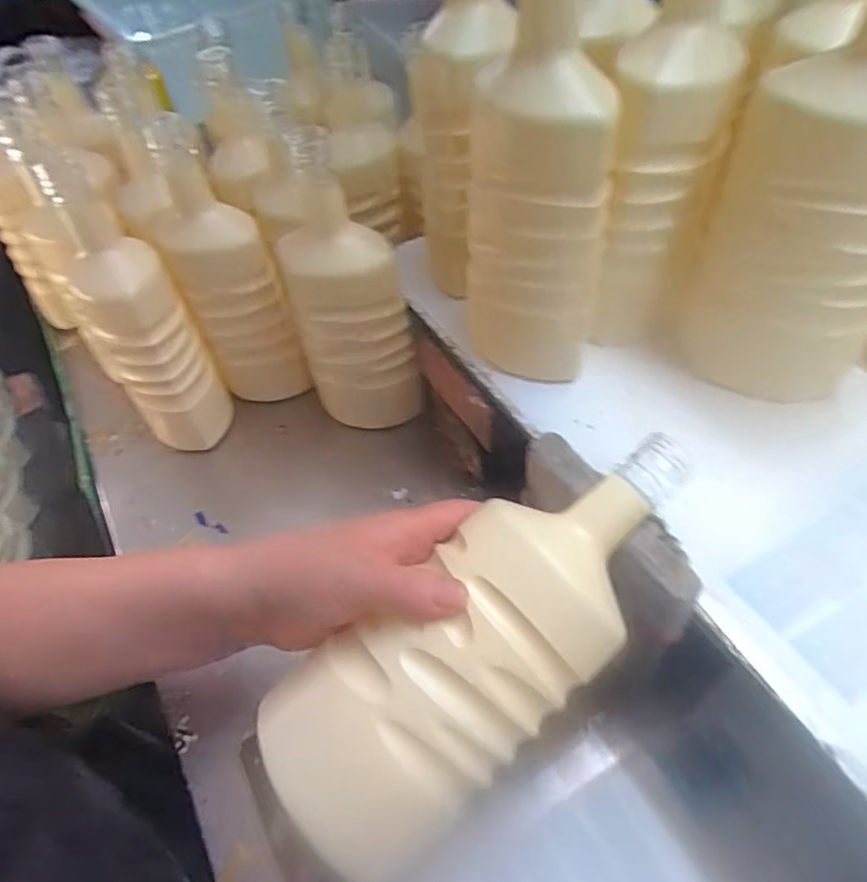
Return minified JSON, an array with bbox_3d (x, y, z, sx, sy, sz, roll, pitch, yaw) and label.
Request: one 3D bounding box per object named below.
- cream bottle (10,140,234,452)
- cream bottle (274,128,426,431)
[{"bbox_3d":[-0.233,-0.086,0.486,0.077,0.263,0.066,-31,55,-15],"label":"cream bottle"},{"bbox_3d":[-0.076,-0.112,0.500,0.093,0.240,0.076,-19,53,-6],"label":"cream bottle"}]

